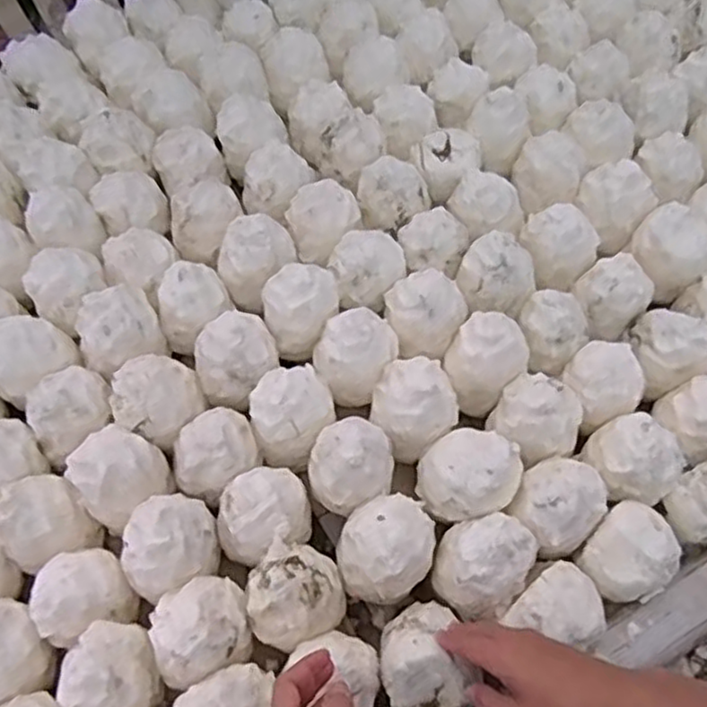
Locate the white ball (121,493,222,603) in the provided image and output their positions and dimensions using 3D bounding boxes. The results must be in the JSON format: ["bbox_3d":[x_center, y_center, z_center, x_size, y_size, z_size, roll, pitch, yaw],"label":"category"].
[{"bbox_3d":[-0.171,0.176,0.641,0.082,0.080,0.077,0,63,0],"label":"white ball"}]

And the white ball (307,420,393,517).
[{"bbox_3d":[-0.003,0.108,0.681,0.080,0.070,0.076,0,63,0],"label":"white ball"}]

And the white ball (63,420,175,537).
[{"bbox_3d":[-0.227,0.117,0.676,0.084,0.080,0.077,0,63,0],"label":"white ball"}]

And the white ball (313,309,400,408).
[{"bbox_3d":[0.003,-0.001,0.742,0.092,0.085,0.089,-1,63,0],"label":"white ball"}]

